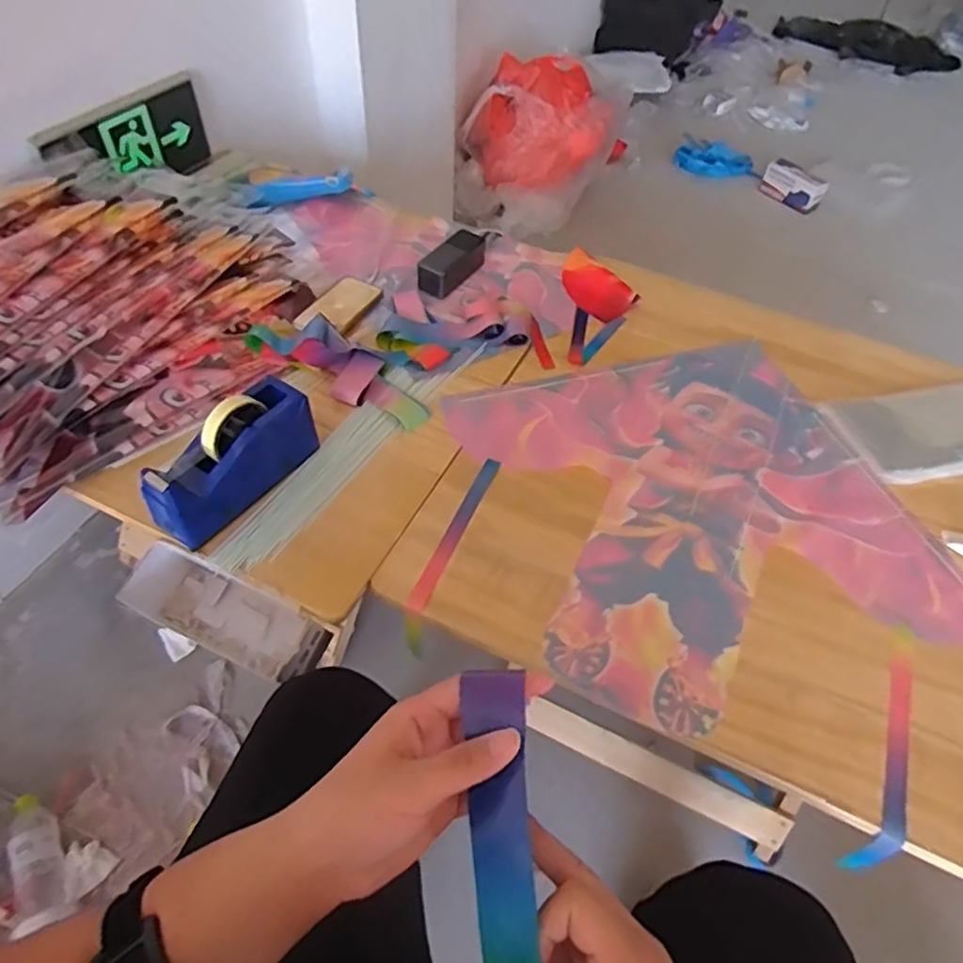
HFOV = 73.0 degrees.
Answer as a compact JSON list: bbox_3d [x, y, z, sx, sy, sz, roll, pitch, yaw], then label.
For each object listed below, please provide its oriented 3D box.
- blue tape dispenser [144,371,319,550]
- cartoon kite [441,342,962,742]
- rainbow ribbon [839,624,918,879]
[{"bbox_3d":[-0.286,-0.027,0.755,0.064,0.116,0.208,31,57,19],"label":"blue tape dispenser"},{"bbox_3d":[0.275,0.020,0.839,0.513,0.016,0.513,-13,54,-13],"label":"cartoon kite"},{"bbox_3d":[0.427,0.276,0.689,0.022,0.071,0.262,22,53,14],"label":"rainbow ribbon"}]

